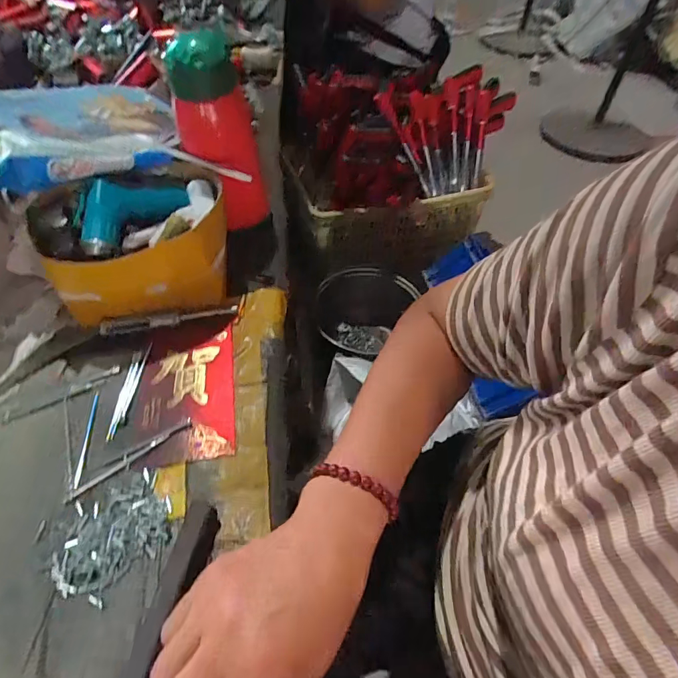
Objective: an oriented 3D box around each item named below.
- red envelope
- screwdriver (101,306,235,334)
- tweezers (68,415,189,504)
[{"bbox_3d":[-0.141,0.051,0.407,0.085,0.009,0.130,-9,52,-5],"label":"red envelope"},{"bbox_3d":[-0.176,-0.021,0.455,0.138,0.014,0.010,-7,51,-5],"label":"screwdriver"},{"bbox_3d":[-0.173,0.099,0.368,0.108,0.009,0.011,-33,57,-23],"label":"tweezers"}]

